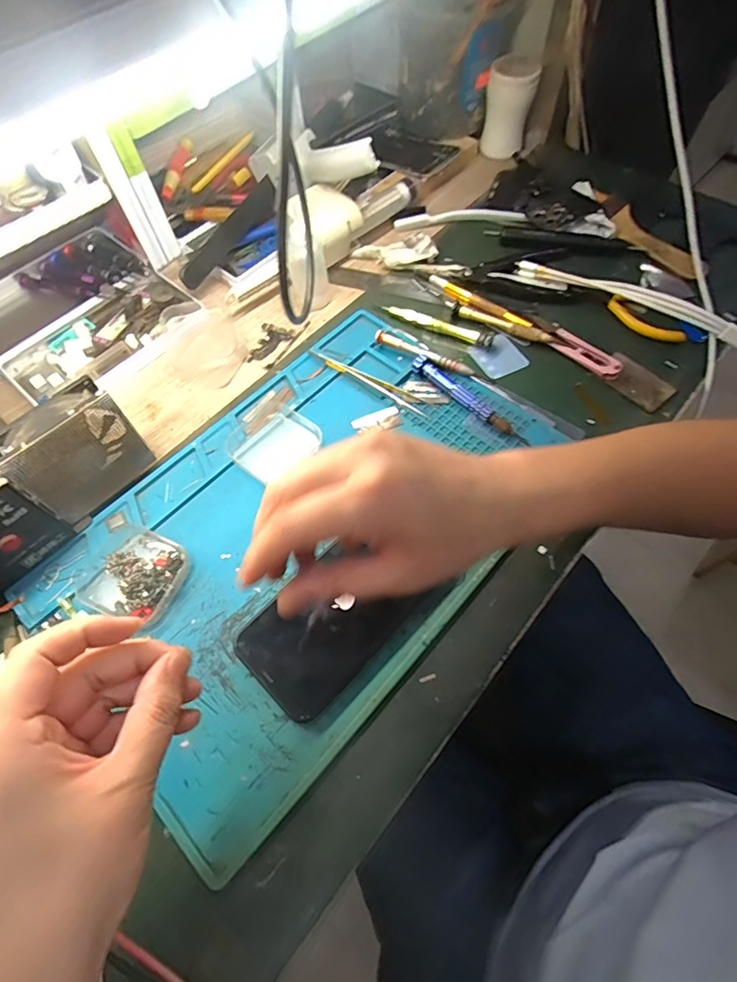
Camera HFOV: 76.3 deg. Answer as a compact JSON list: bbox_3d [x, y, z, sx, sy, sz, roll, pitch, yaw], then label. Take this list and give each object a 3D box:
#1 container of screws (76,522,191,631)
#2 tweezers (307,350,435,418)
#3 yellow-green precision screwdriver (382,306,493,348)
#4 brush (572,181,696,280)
[{"bbox_3d":[-0.168,0.056,0.333,0.069,0.020,0.063,24,66,12],"label":"container of screws"},{"bbox_3d":[-0.001,-0.097,0.412,0.123,0.012,0.015,29,67,14],"label":"tweezers"},{"bbox_3d":[0.062,-0.154,0.430,0.105,0.011,0.012,23,66,12],"label":"yellow-green precision screwdriver"},{"bbox_3d":[0.275,-0.276,0.485,0.023,0.015,0.171,-22,64,-9],"label":"brush"}]

